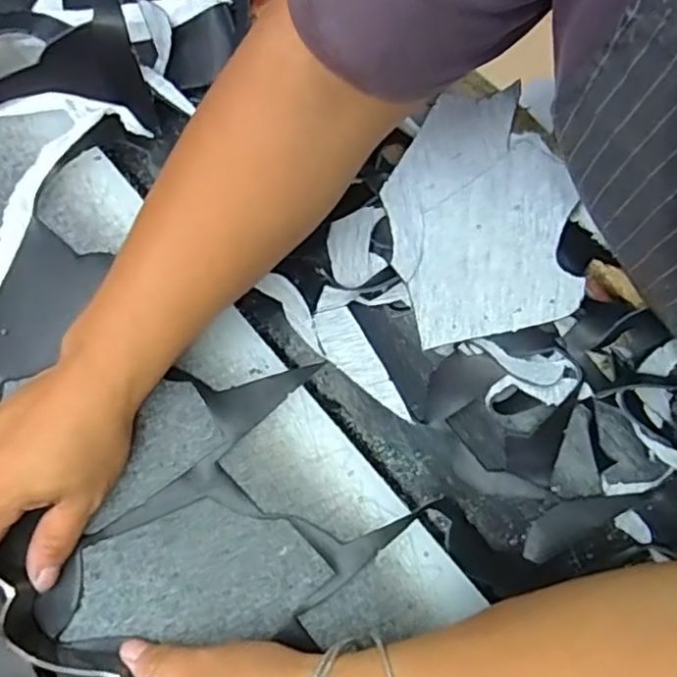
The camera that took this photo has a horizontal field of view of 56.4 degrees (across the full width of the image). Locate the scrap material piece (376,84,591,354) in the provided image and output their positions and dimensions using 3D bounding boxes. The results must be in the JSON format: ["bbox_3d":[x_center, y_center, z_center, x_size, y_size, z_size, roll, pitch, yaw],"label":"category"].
[{"bbox_3d":[0.088,-0.077,0.397,0.108,0.010,0.147,-14,85,9],"label":"scrap material piece"}]

